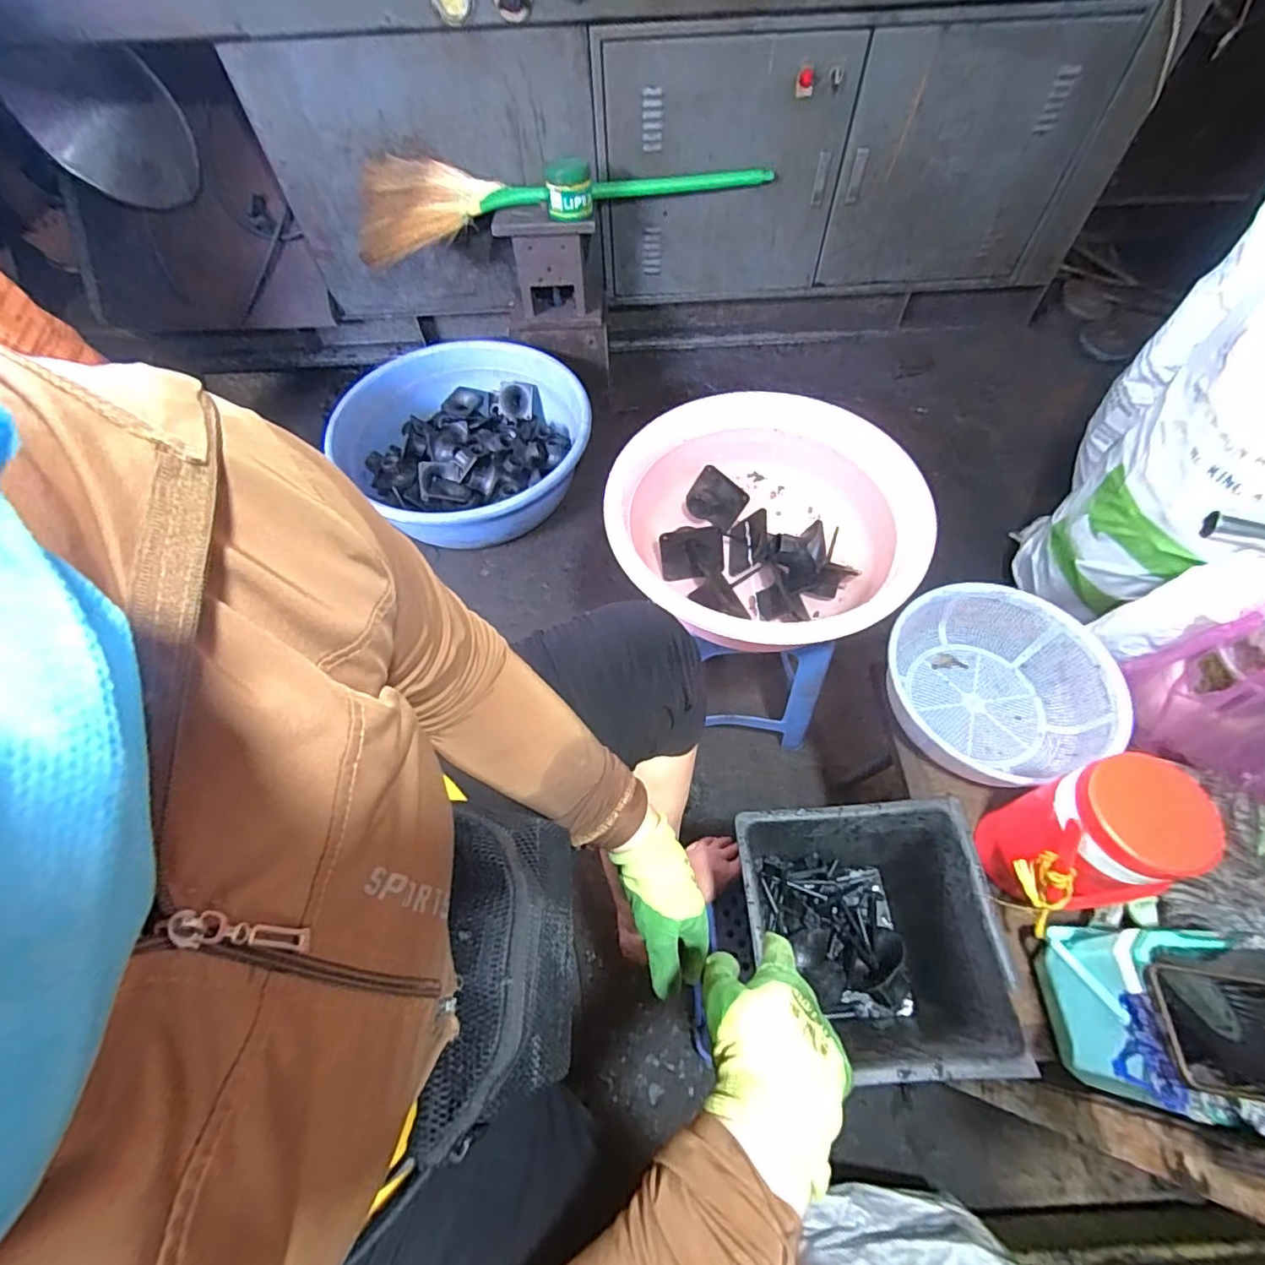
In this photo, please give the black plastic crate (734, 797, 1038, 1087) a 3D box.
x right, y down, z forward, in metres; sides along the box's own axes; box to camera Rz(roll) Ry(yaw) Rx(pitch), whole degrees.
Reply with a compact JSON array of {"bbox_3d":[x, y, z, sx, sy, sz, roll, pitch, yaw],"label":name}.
[{"bbox_3d":[0.248,0.343,0.658,0.234,0.215,0.239,-4,61,-1],"label":"black plastic crate"}]

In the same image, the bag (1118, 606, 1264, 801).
[{"bbox_3d":[0.685,0.072,0.630,0.128,0.217,0.150,8,61,6],"label":"bag"}]

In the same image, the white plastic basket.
[{"bbox_3d":[0.459,0.062,0.740,0.262,0.086,0.241,0,60,1],"label":"white plastic basket"}]

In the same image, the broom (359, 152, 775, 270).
[{"bbox_3d":[-0.160,-1.053,1.387,0.973,0.114,0.314,-9,61,-4],"label":"broom"}]

